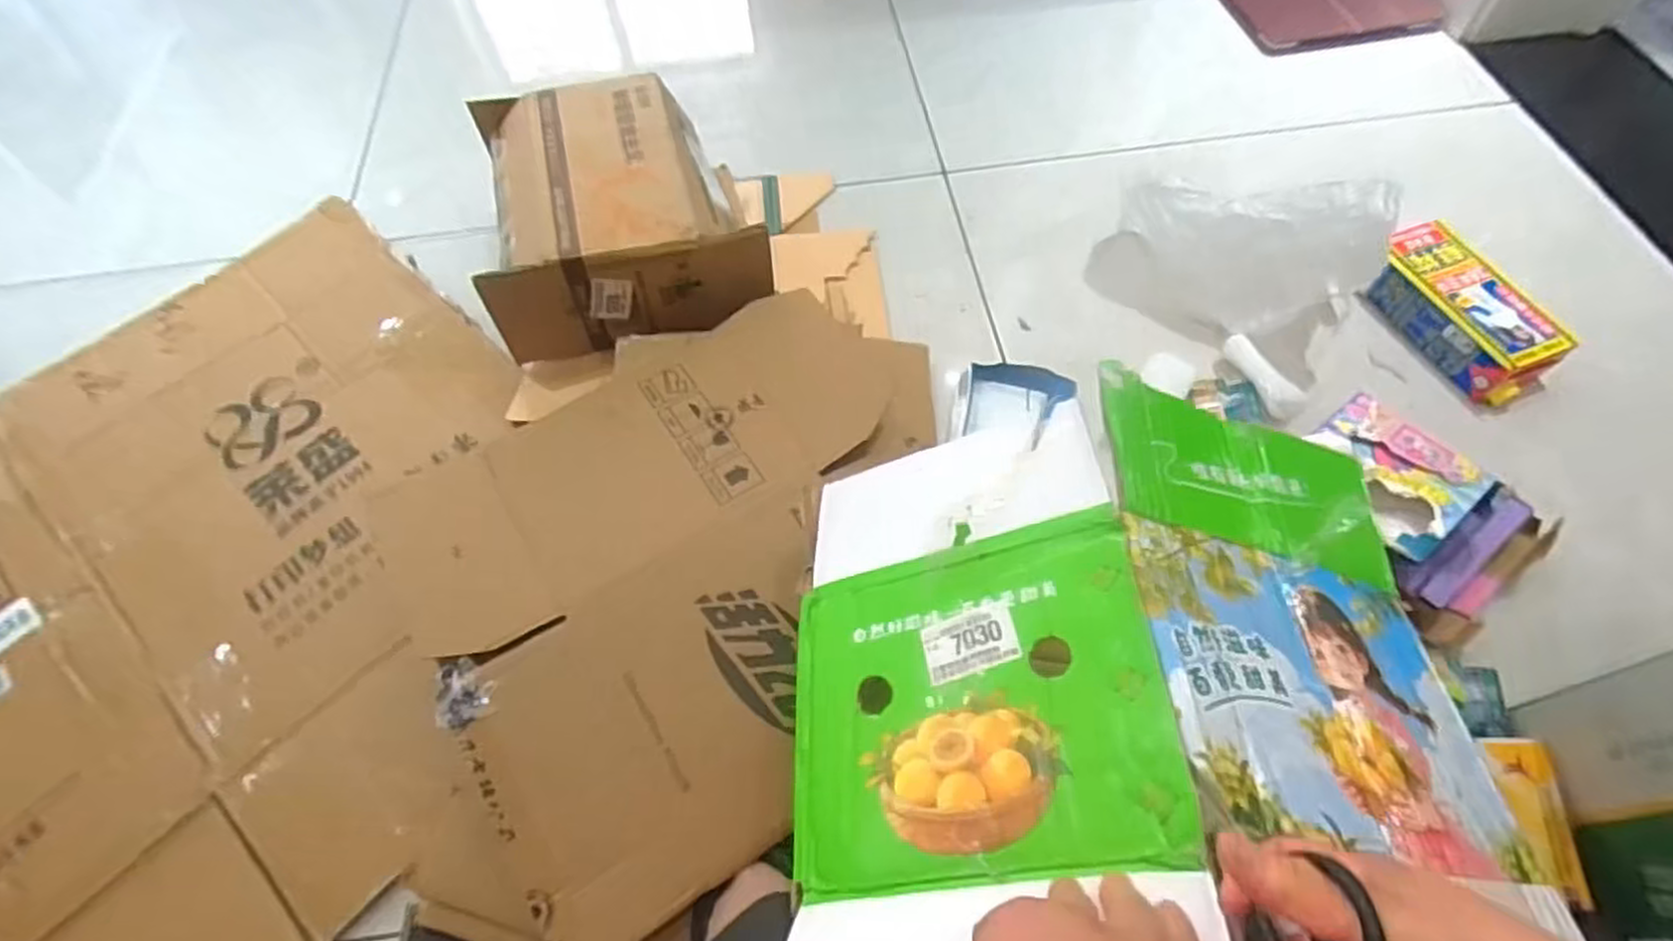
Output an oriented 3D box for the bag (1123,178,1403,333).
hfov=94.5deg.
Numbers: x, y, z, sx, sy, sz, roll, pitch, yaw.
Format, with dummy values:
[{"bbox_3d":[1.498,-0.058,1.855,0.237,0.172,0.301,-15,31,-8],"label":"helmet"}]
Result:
[{"bbox_3d":[0.421,-0.228,0.809,0.240,0.184,0.072,19,62,13],"label":"bag"}]

